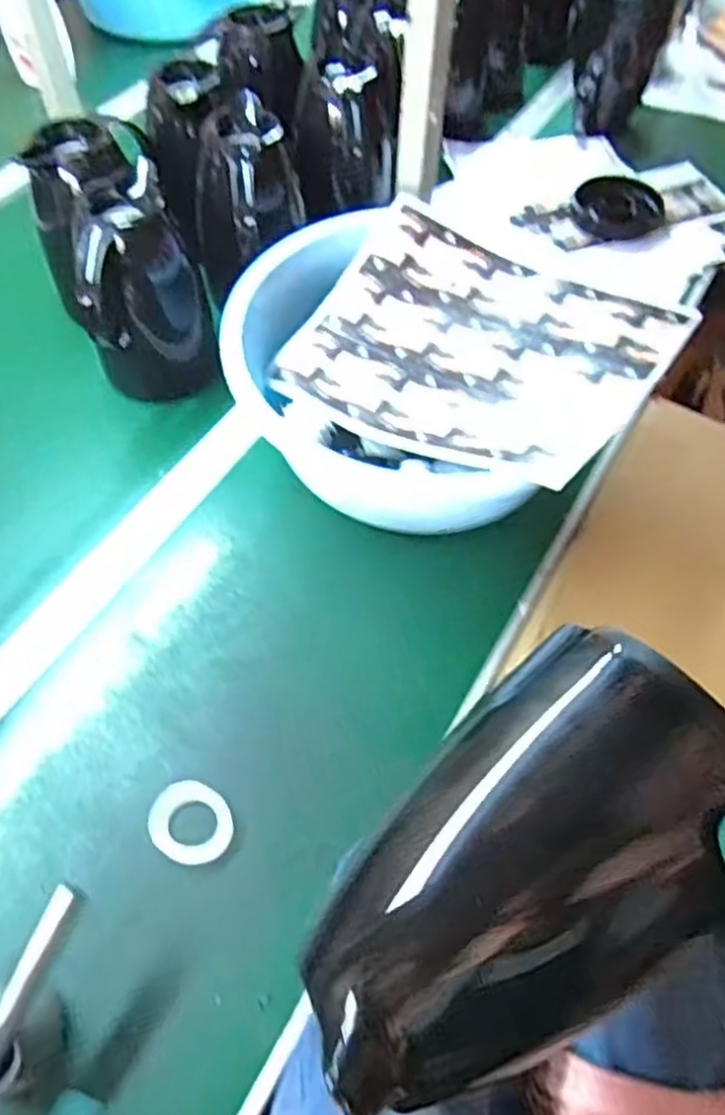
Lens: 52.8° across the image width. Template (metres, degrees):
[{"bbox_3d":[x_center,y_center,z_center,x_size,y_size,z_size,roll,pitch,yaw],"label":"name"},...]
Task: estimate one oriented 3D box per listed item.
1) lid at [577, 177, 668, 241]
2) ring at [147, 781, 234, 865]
[{"bbox_3d":[0.355,-0.486,1.014,0.115,0.023,0.106,2,56,0],"label":"lid"},{"bbox_3d":[-0.132,0.201,0.556,0.066,0.009,0.055,24,59,14],"label":"ring"}]

